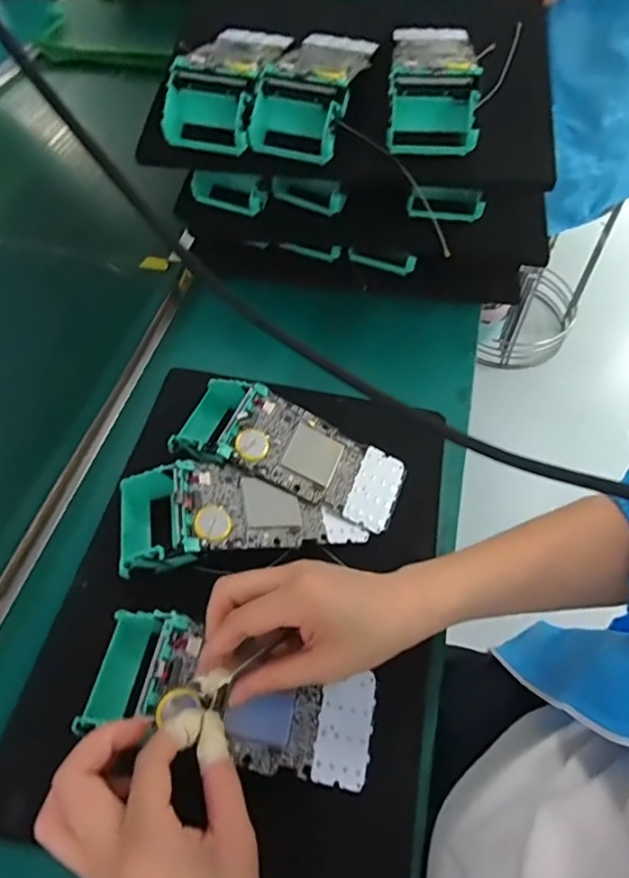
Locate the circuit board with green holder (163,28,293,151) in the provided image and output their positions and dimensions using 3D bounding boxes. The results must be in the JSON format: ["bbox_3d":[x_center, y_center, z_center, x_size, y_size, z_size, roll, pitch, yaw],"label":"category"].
[{"bbox_3d":[-0.069,-0.313,0.474,0.075,0.049,0.164,11,56,7],"label":"circuit board with green holder"}]

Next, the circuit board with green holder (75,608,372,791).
[{"bbox_3d":[-0.046,0.156,0.320,0.168,0.046,0.076,21,57,0],"label":"circuit board with green holder"}]

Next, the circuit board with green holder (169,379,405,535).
[{"bbox_3d":[-0.021,0.012,0.420,0.177,0.054,0.079,18,58,12],"label":"circuit board with green holder"}]

